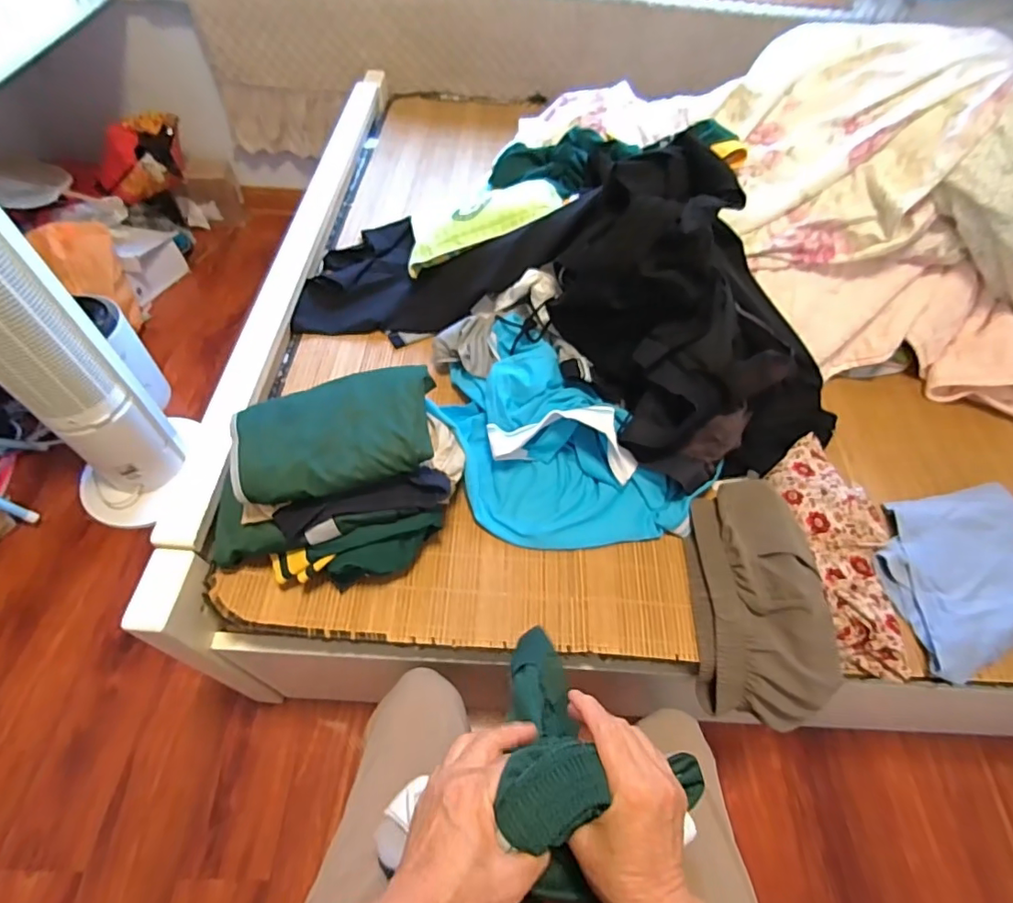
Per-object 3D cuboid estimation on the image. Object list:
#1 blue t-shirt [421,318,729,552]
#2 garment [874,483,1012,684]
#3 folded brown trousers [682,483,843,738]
[{"bbox_3d":[0.057,-0.011,0.801,0.267,0.121,0.408,-30,63,-21],"label":"blue t-shirt"},{"bbox_3d":[0.658,0.174,0.755,0.252,0.052,0.240,-8,57,-8],"label":"garment"},{"bbox_3d":[0.338,0.199,0.715,0.162,0.133,0.287,3,56,-1],"label":"folded brown trousers"}]

